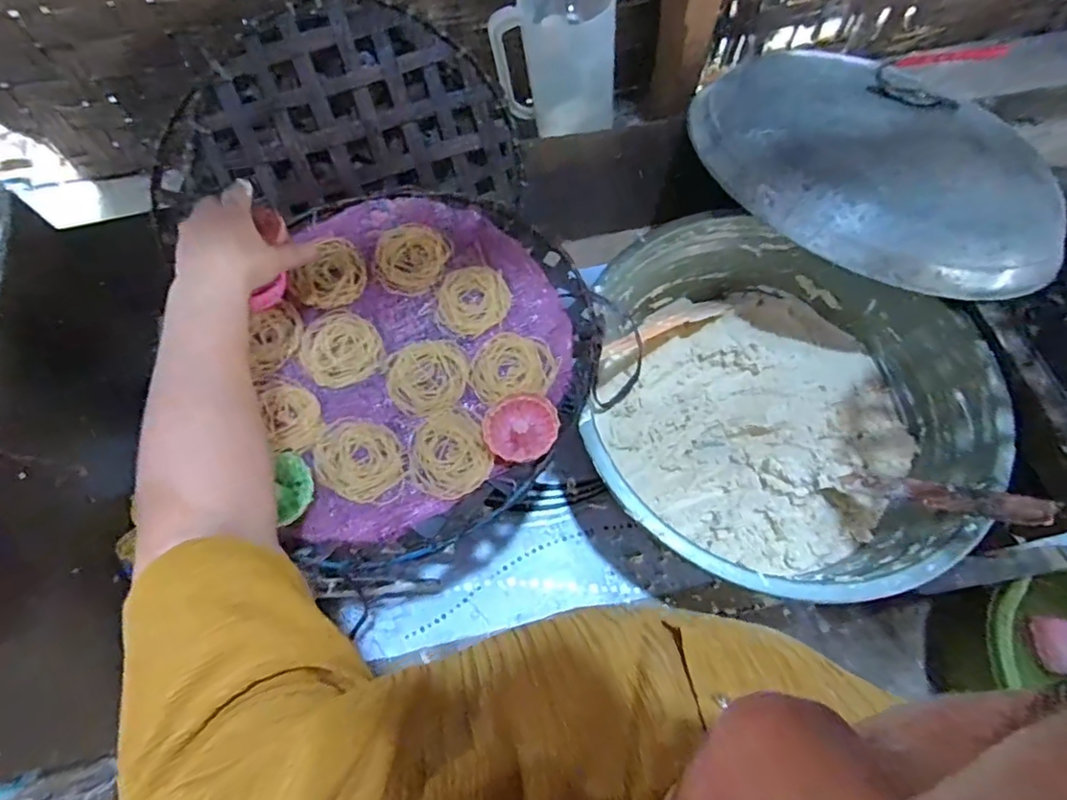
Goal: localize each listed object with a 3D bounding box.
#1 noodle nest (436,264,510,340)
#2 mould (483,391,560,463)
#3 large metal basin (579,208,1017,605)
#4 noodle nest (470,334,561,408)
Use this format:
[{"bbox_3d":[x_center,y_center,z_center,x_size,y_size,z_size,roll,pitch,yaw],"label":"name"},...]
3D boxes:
[{"bbox_3d":[-0.058,-0.095,0.545,0.070,0.011,0.072,0,66,0],"label":"noodle nest"},{"bbox_3d":[-0.010,0.025,0.479,0.060,0.025,0.060,0,66,0],"label":"mould"},{"bbox_3d":[0.252,0.007,0.619,0.368,0.163,0.398,0,66,0],"label":"large metal basin"},{"bbox_3d":[-0.019,-0.031,0.519,0.078,0.007,0.065,-12,66,-5],"label":"noodle nest"}]

